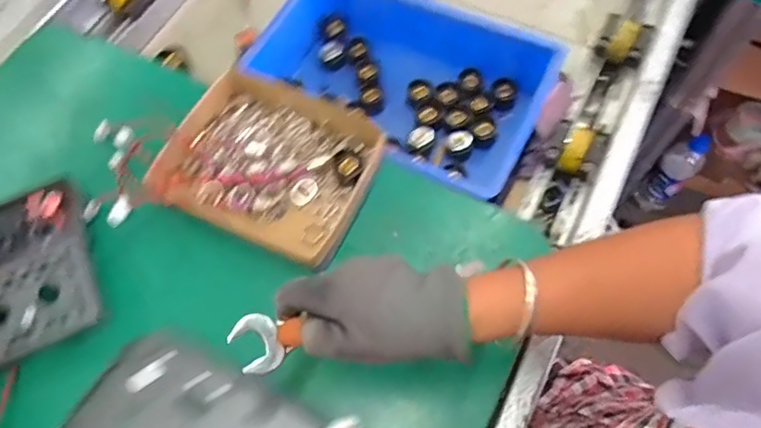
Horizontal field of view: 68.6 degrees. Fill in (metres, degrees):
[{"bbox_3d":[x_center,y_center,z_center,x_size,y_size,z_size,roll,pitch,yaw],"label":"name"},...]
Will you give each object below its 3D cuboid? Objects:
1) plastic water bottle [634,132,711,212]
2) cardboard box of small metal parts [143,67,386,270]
[{"bbox_3d":[0.569,-0.071,1.104,0.053,0.235,0.064,-42,70,-16],"label":"plastic water bottle"},{"bbox_3d":[-0.101,-0.043,0.503,0.185,0.048,0.148,21,67,12],"label":"cardboard box of small metal parts"}]

